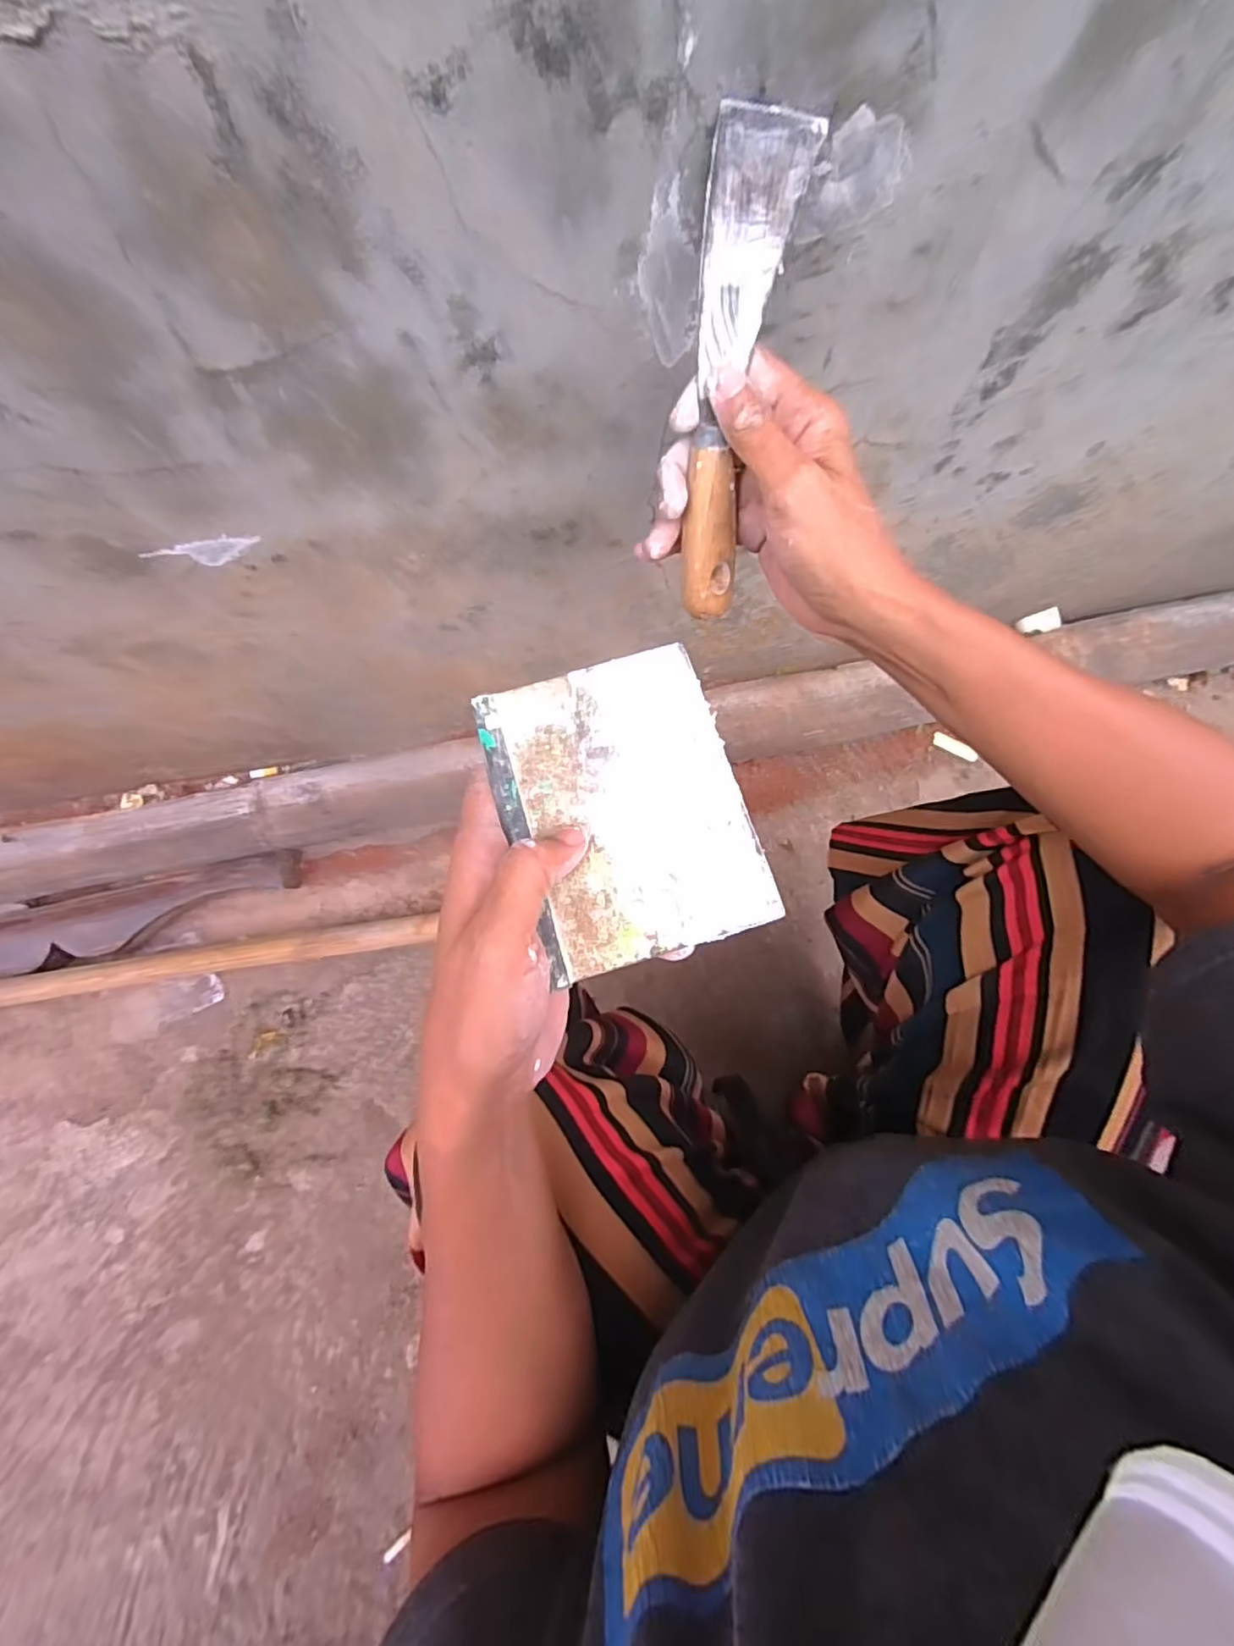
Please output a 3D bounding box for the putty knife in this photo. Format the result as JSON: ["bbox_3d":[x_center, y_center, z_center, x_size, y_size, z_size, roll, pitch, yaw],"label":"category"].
[{"bbox_3d":[0.048,-0.166,0.254,0.034,0.162,0.022,3,37,2],"label":"putty knife"}]

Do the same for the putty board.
[{"bbox_3d":[0.002,-0.008,0.237,0.086,0.004,0.115,-17,73,-3],"label":"putty board"}]

